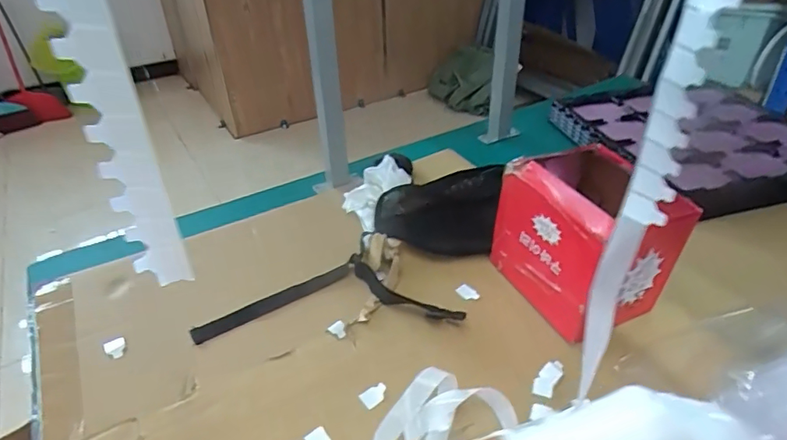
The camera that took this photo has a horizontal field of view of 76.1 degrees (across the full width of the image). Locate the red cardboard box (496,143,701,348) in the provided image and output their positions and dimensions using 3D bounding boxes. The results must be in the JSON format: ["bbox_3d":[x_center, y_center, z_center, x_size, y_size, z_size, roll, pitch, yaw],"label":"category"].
[{"bbox_3d":[0.212,0.017,0.564,0.137,0.148,0.148,-16,39,-16],"label":"red cardboard box"}]

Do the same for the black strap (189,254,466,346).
[{"bbox_3d":[-0.077,0.090,0.600,0.296,0.018,0.115,-5,37,-2],"label":"black strap"}]

